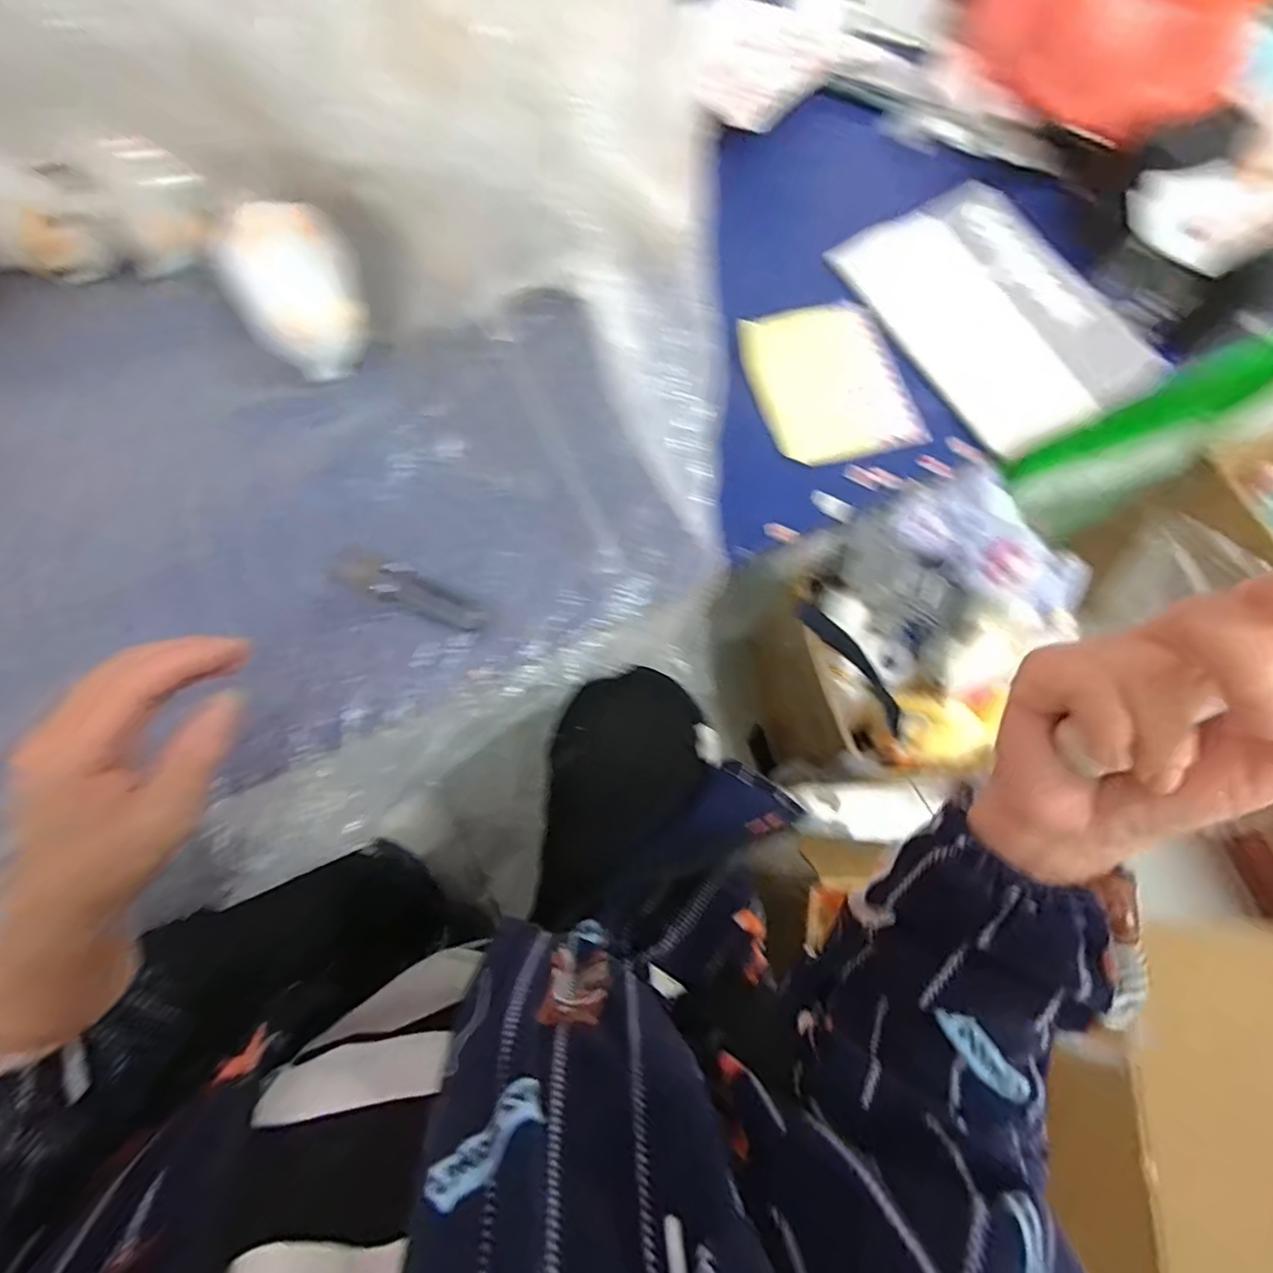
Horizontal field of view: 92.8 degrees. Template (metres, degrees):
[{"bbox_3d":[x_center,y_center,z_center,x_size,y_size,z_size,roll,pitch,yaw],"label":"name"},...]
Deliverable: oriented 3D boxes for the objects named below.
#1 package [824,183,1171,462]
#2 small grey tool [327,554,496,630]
[{"bbox_3d":[0.266,-0.243,0.452,0.150,0.015,0.211,-27,75,-11],"label":"package"},{"bbox_3d":[-0.135,-0.028,0.366,0.097,0.010,0.025,18,72,3],"label":"small grey tool"}]

